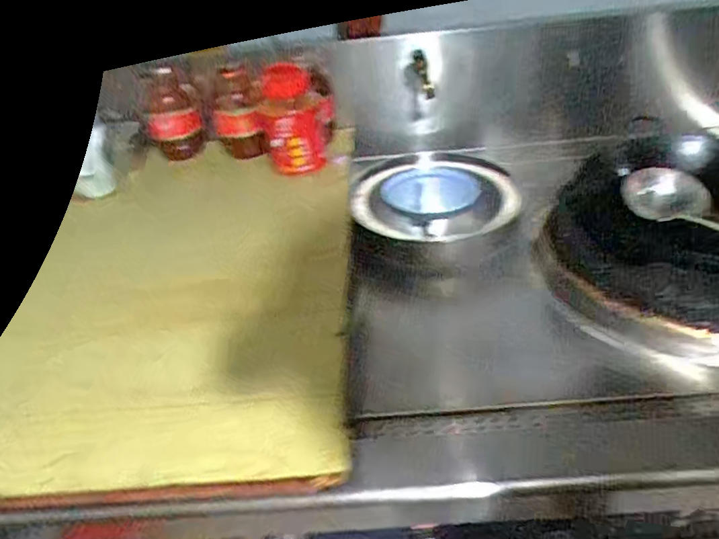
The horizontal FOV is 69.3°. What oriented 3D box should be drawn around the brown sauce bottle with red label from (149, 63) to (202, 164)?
[{"bbox_3d":[-0.328,-0.273,0.912,0.088,0.148,0.066,-20,38,-18],"label":"brown sauce bottle with red label"}]

